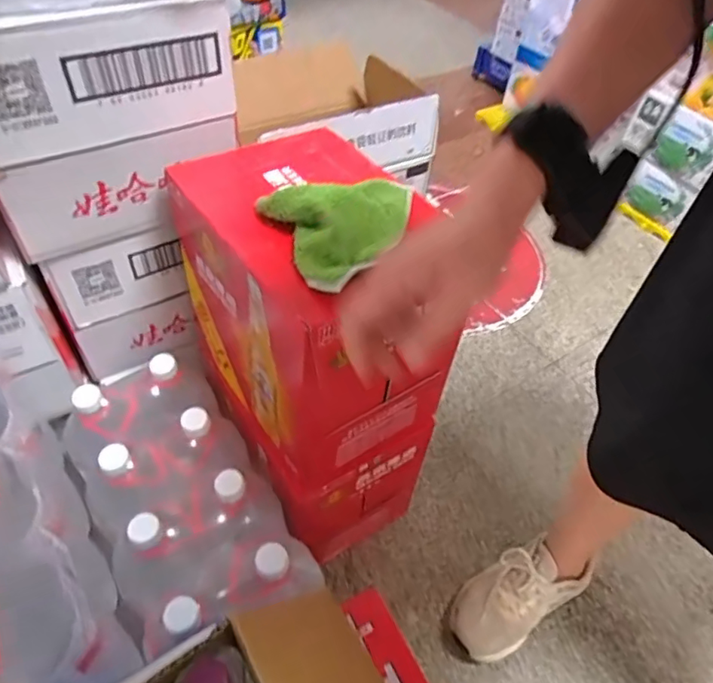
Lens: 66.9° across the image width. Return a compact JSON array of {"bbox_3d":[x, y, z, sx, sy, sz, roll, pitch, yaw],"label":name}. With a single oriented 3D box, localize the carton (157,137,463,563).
[{"bbox_3d":[-0.064,0.024,0.718,0.215,0.490,0.315,-22,55,-22],"label":"carton"}]

